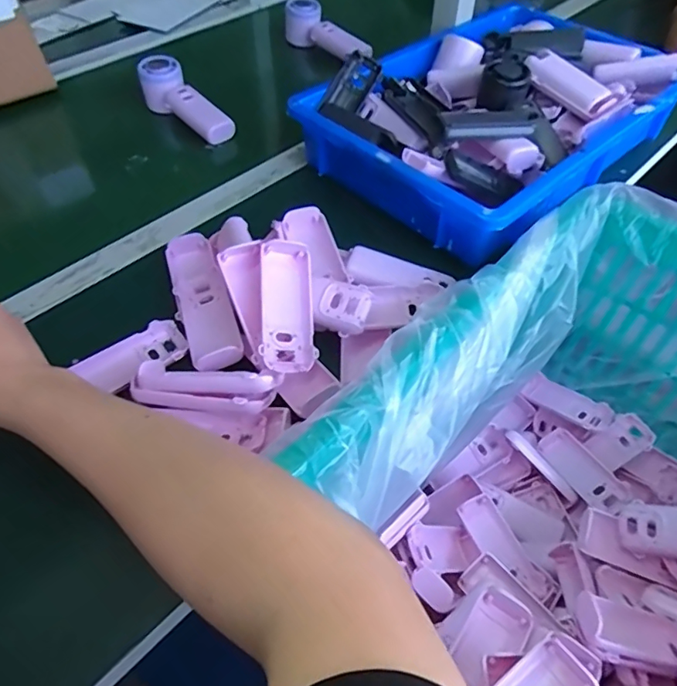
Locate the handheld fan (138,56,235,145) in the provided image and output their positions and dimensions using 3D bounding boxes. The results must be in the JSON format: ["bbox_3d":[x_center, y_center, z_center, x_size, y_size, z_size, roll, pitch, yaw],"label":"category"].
[{"bbox_3d":[-0.202,-0.316,0.693,0.160,0.053,0.060,41,61,9],"label":"handheld fan"}]

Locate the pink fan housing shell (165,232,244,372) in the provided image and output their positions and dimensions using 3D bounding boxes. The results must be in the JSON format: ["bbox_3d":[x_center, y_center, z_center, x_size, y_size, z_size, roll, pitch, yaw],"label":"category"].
[{"bbox_3d":[-0.124,-0.042,0.472,0.045,0.019,0.167,-16,54,-13],"label":"pink fan housing shell"}]

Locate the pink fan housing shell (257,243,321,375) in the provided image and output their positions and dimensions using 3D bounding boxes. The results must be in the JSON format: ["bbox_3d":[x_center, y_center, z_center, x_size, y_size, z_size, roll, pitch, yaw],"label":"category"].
[{"bbox_3d":[-0.042,-0.030,0.428,0.041,0.025,0.107,-3,79,-3],"label":"pink fan housing shell"}]

